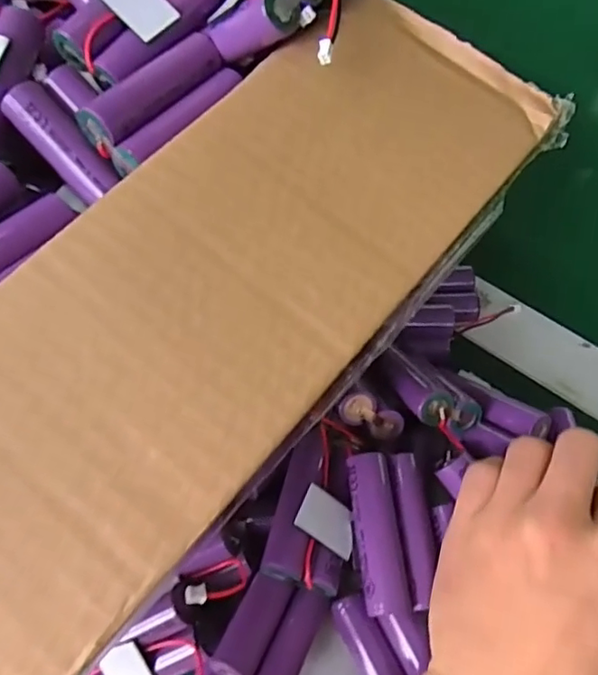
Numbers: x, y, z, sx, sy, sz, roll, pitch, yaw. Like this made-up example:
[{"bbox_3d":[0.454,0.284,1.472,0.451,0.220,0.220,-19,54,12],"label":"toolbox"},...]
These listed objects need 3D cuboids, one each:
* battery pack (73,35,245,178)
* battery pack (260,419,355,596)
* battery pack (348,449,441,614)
[{"bbox_3d":[-0.055,-0.097,0.232,0.031,0.018,0.070,28,68,16],"label":"battery pack"},{"bbox_3d":[0.009,0.073,0.260,0.034,0.019,0.072,12,64,9],"label":"battery pack"},{"bbox_3d":[0.041,0.083,0.251,0.034,0.015,0.065,-7,63,0],"label":"battery pack"}]

